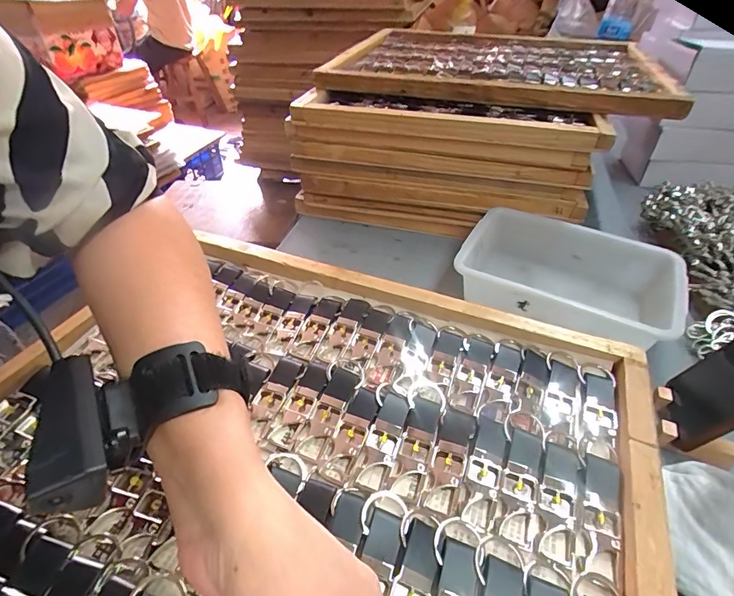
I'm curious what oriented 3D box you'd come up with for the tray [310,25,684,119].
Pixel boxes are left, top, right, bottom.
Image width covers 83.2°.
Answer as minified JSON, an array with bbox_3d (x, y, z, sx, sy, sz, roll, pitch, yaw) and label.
[{"bbox_3d":[0.233,-0.416,0.729,0.484,0.036,0.521,12,42,13],"label":"tray"}]

